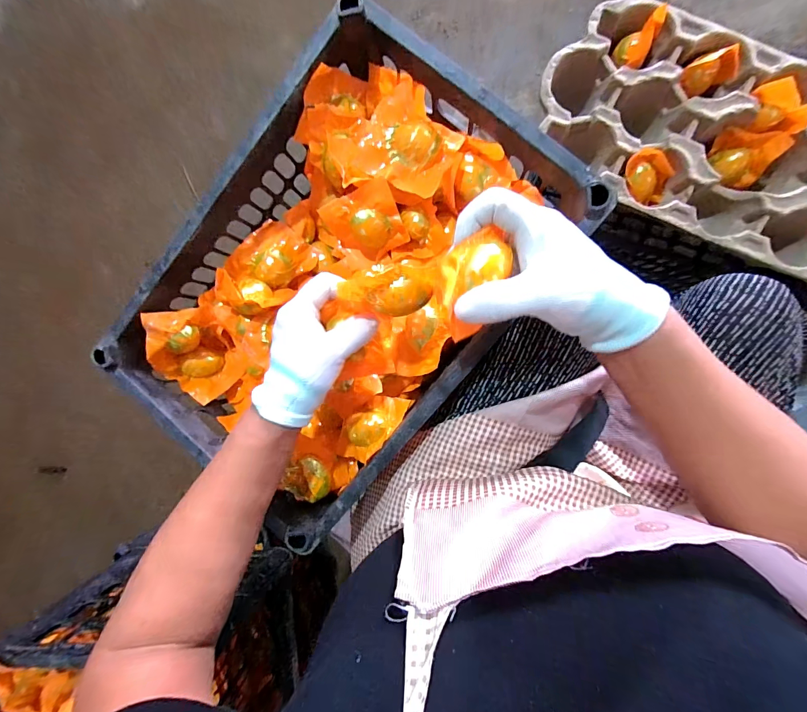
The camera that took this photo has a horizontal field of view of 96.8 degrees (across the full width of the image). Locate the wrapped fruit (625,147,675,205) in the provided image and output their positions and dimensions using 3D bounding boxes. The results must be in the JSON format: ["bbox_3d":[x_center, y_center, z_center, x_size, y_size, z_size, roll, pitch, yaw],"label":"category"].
[{"bbox_3d":[0.305,-0.222,0.450,0.052,0.044,0.062,-33,88,8],"label":"wrapped fruit"}]

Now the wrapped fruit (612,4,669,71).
[{"bbox_3d":[0.279,-0.367,0.418,0.044,0.041,0.033,-15,91,8],"label":"wrapped fruit"}]

